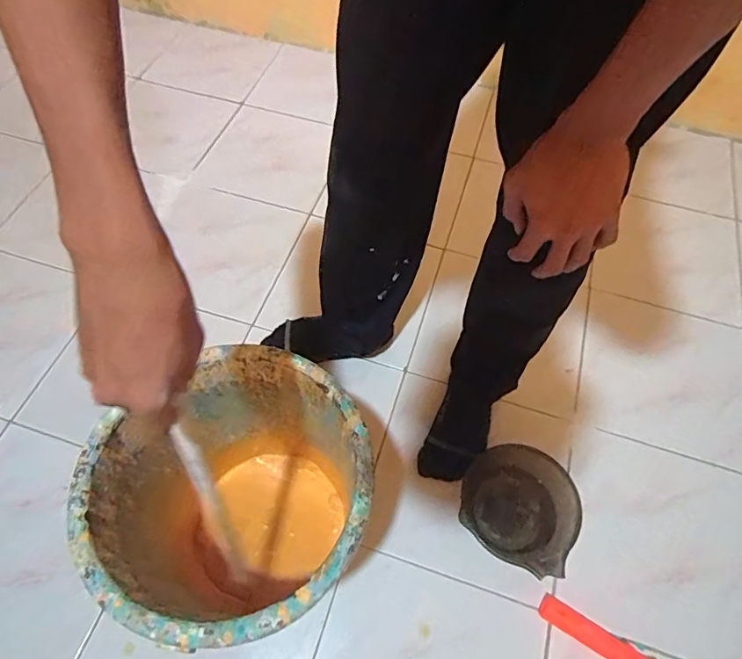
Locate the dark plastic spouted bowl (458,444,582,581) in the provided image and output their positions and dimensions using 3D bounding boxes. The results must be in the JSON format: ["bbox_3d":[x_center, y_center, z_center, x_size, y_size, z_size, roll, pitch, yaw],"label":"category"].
[{"bbox_3d":[0.217,0.265,0.755,0.163,0.085,0.165,1,60,-2],"label":"dark plastic spouted bowl"}]

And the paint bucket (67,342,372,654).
[{"bbox_3d":[-0.143,0.226,0.618,0.274,0.321,0.260,1,60,-2],"label":"paint bucket"}]

